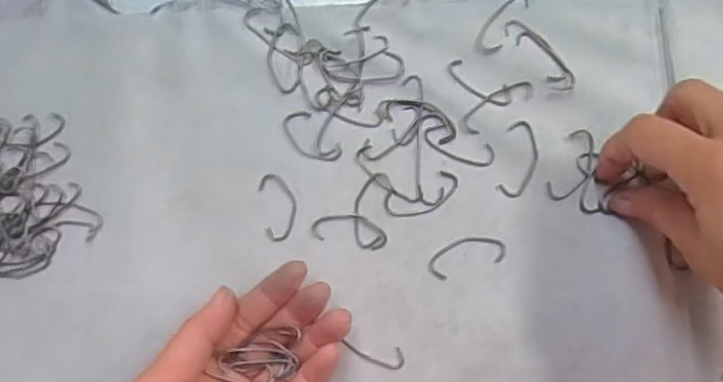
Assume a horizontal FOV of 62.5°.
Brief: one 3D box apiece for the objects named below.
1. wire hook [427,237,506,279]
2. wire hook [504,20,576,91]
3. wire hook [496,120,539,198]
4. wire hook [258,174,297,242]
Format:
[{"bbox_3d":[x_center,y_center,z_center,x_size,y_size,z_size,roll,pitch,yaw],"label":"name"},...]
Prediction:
[{"bbox_3d":[0.053,0.032,0.298,0.039,0.004,0.017,-17,83,1],"label":"wire hook"},{"bbox_3d":[0.092,-0.071,0.306,0.013,0.004,0.048,-39,83,-1],"label":"wire hook"},{"bbox_3d":[0.080,-0.016,0.301,0.017,0.004,0.039,11,84,5],"label":"wire hook"},{"bbox_3d":[-0.043,0.008,0.308,0.017,0.004,0.036,-14,83,2],"label":"wire hook"}]

